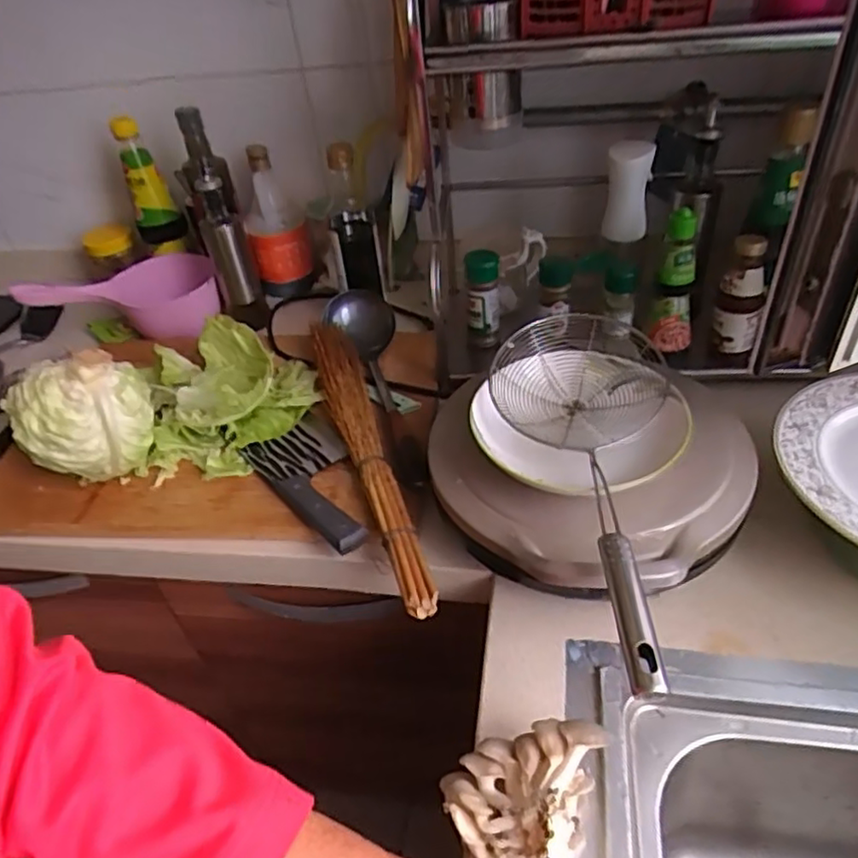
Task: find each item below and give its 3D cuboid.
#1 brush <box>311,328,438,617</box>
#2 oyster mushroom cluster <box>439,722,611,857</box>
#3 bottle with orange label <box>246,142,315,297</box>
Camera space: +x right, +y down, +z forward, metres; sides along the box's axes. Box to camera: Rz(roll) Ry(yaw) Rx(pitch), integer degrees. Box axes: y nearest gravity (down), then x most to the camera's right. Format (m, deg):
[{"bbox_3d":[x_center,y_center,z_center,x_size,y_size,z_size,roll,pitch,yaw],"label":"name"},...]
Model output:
[{"bbox_3d":[-0.073,0.010,0.681,0.052,0.032,0.449,-14,41,-8],"label":"brush"},{"bbox_3d":[0.056,0.229,0.406,0.081,0.053,0.101,14,44,23],"label":"oyster mushroom cluster"},{"bbox_3d":[-0.235,-0.319,0.997,0.088,0.204,0.093,-13,40,-7],"label":"bottle with orange label"}]

